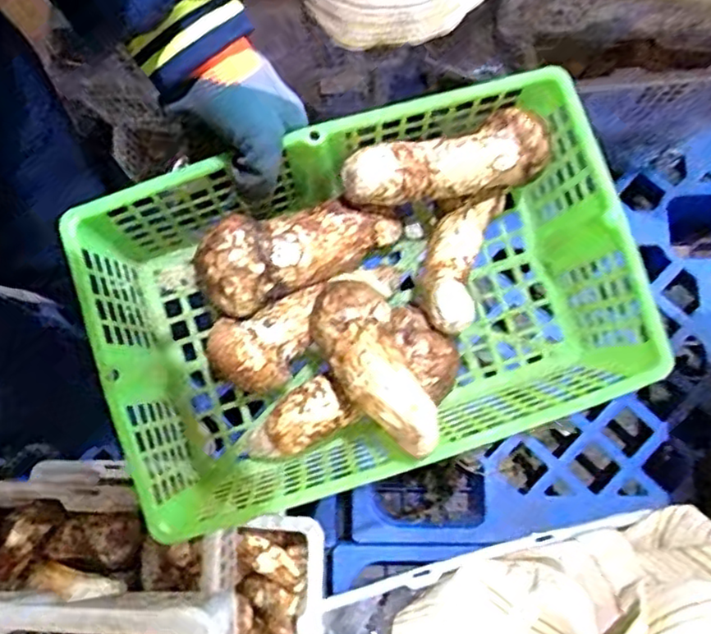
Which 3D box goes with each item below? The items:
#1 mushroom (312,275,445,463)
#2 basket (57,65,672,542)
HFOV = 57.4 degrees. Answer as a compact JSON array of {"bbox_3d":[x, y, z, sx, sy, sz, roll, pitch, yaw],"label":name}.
[{"bbox_3d":[0.014,0.032,0.404,0.048,0.036,0.118,-29,63,-6],"label":"mushroom"},{"bbox_3d":[0.008,-0.008,0.451,0.337,0.126,0.207,-18,80,-4],"label":"basket"}]

